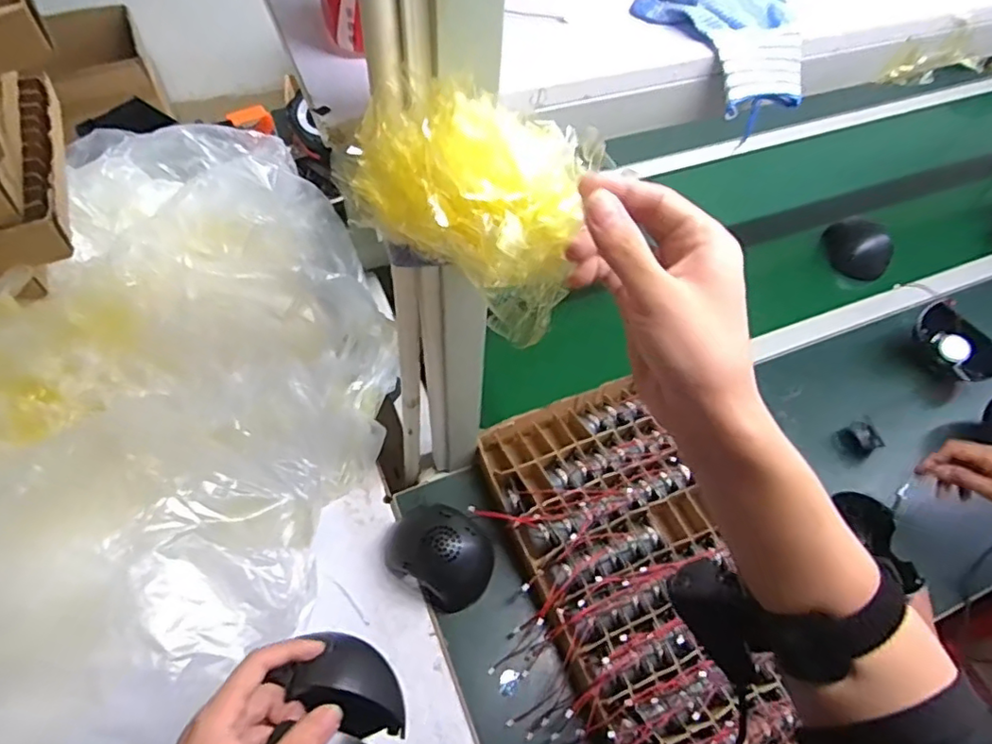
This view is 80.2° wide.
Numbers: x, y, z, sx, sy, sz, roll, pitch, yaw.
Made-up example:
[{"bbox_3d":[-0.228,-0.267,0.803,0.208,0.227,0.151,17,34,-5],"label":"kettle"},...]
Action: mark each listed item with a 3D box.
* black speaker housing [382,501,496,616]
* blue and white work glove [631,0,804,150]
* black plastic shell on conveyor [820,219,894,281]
[{"bbox_3d":[-0.065,0.208,0.691,0.128,0.062,0.096,31,61,15],"label":"black speaker housing"},{"bbox_3d":[0.189,-0.282,0.486,0.129,0.043,0.166,-24,62,-18],"label":"blue and white work glove"},{"bbox_3d":[0.636,-0.219,1.031,0.116,0.067,0.086,37,62,18],"label":"black plastic shell on conveyor"}]

